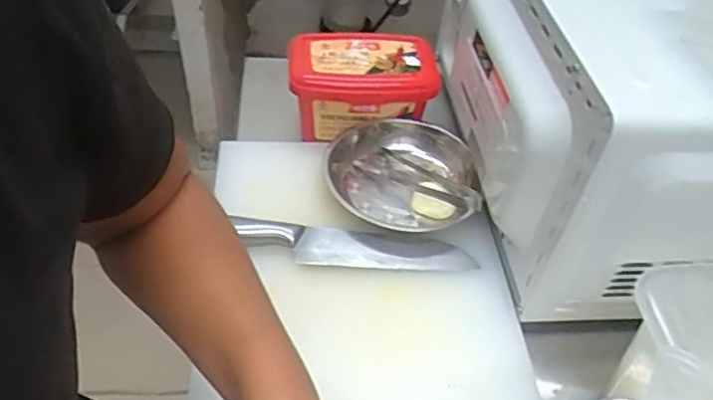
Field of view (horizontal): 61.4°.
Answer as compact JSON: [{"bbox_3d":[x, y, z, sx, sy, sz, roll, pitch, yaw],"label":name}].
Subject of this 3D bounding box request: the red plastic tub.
[{"bbox_3d":[0.003,-0.127,0.672,0.160,0.084,0.097,-1,46,-7],"label":"red plastic tub"}]

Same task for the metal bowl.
[{"bbox_3d":[0.043,-0.026,0.608,0.147,0.053,0.139,3,46,-4],"label":"metal bowl"}]

